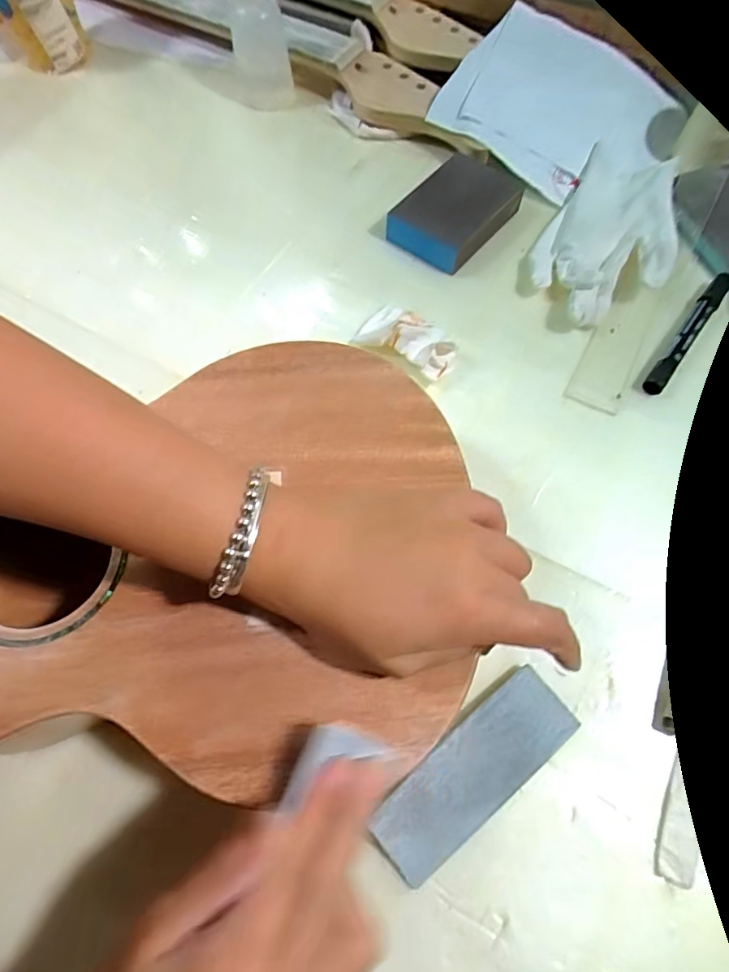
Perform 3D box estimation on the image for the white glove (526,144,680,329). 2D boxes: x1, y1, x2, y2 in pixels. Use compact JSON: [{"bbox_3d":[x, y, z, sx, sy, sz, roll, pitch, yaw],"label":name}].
[{"bbox_3d":[0.196,-0.199,0.418,0.098,0.024,0.172,30,70,13],"label":"white glove"}]

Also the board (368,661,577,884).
[{"bbox_3d":[0.059,0.152,0.281,0.120,0.010,0.042,-37,71,-14],"label":"board"}]

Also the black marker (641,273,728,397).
[{"bbox_3d":[0.239,-0.115,0.389,0.014,0.010,0.127,35,72,15],"label":"black marker"}]

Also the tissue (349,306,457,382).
[{"bbox_3d":[0.032,-0.107,0.382,0.071,0.030,0.033,26,70,11],"label":"tissue"}]

